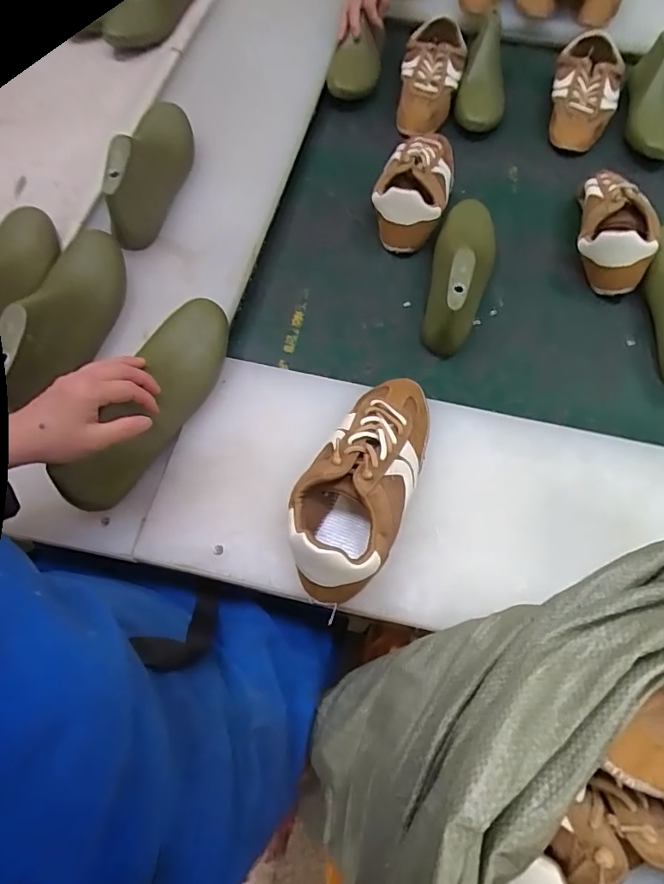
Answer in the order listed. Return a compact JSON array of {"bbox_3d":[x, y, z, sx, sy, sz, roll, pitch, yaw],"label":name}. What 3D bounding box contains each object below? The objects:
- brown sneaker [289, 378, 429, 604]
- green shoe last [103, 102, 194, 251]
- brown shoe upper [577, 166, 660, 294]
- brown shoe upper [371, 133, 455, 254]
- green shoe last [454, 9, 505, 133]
[{"bbox_3d":[0.033,0.027,0.486,0.101,0.076,0.250,24,67,10],"label":"brown sneaker"},{"bbox_3d":[-0.232,-0.366,0.642,0.076,0.082,0.242,5,65,2],"label":"green shoe last"},{"bbox_3d":[0.392,-0.307,0.706,0.087,0.071,0.203,8,65,3],"label":"brown shoe upper"},{"bbox_3d":[0.120,-0.377,0.722,0.102,0.065,0.211,17,66,7],"label":"brown shoe upper"},{"bbox_3d":[0.251,-0.620,0.836,0.085,0.079,0.235,8,65,3],"label":"green shoe last"}]

